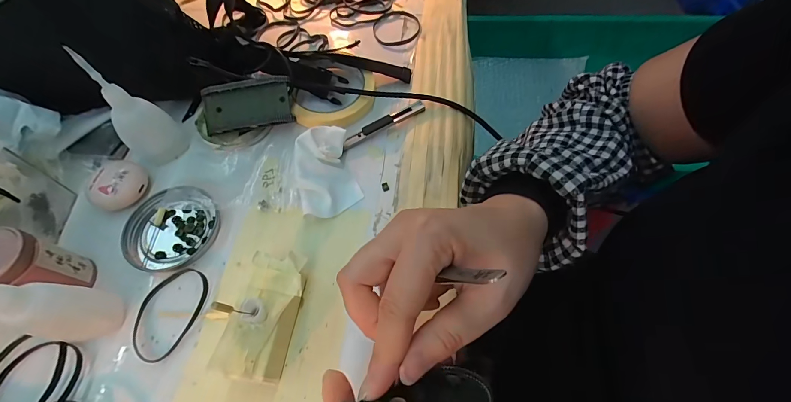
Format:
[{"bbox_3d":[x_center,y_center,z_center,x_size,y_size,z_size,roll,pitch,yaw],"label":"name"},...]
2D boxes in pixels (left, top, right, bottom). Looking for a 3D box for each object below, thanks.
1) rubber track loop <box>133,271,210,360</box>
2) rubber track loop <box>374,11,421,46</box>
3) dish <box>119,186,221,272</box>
[{"bbox_3d":[-0.179,0.086,0.266,0.049,0.007,0.070,19,63,10],"label":"rubber track loop"},{"bbox_3d":[0.002,-0.219,0.424,0.059,0.004,0.069,0,61,0],"label":"rubber track loop"},{"bbox_3d":[-0.194,0.022,0.298,0.079,0.009,0.075,0,61,0],"label":"dish"}]

